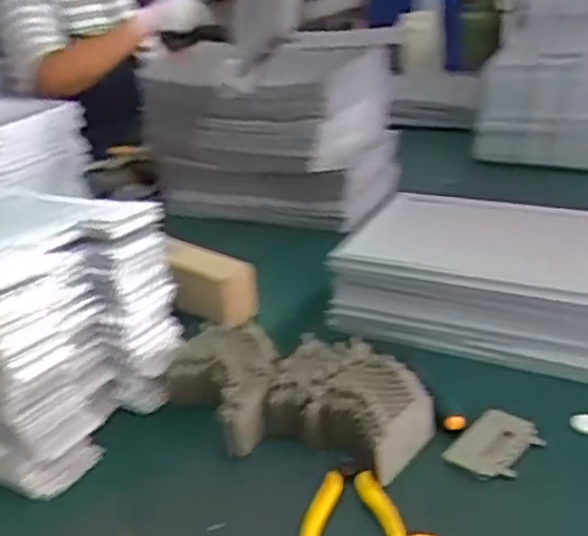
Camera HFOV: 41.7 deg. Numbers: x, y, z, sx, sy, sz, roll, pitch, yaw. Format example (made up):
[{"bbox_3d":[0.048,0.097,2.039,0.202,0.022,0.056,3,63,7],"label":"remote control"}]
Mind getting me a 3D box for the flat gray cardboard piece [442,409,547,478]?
[{"bbox_3d":[0.177,0.152,0.667,0.053,0.006,0.089,31,37,29],"label":"flat gray cardboard piece"}]

